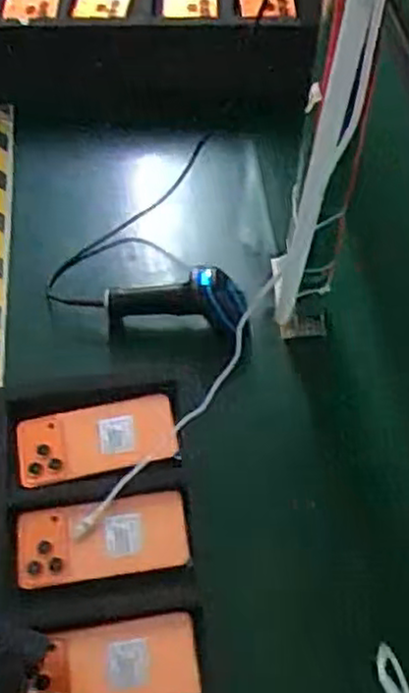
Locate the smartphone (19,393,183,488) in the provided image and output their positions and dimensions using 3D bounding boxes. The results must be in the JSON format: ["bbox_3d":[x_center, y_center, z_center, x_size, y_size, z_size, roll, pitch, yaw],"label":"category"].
[{"bbox_3d":[-0.115,0.098,0.773,0.164,0.014,0.076,-12,65,-3],"label":"smartphone"}]

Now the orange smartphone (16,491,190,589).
[{"bbox_3d":[-0.101,0.191,0.719,0.166,0.013,0.074,-7,59,-5],"label":"orange smartphone"}]

